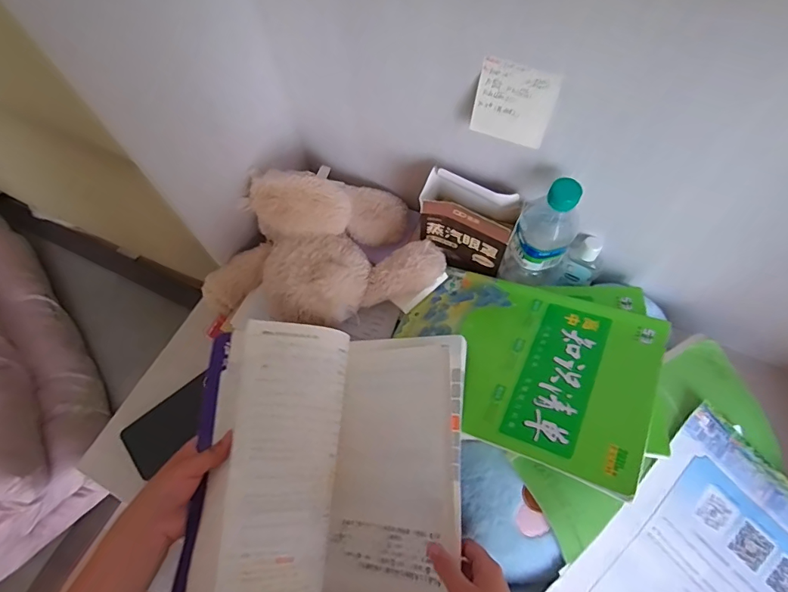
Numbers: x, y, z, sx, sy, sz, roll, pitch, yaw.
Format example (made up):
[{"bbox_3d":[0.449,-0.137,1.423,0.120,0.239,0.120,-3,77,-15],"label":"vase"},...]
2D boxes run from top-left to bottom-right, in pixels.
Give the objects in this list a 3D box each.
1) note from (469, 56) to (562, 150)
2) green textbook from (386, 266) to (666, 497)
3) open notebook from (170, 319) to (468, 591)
[{"bbox_3d":[0.116,-0.186,0.437,0.074,0.070,0.007,23,45,12],"label":"note"},{"bbox_3d":[0.141,0.068,0.511,0.277,0.012,0.211,17,56,26],"label":"green textbook"},{"bbox_3d":[-0.067,0.184,0.477,0.272,0.121,0.285,2,66,3],"label":"open notebook"}]

